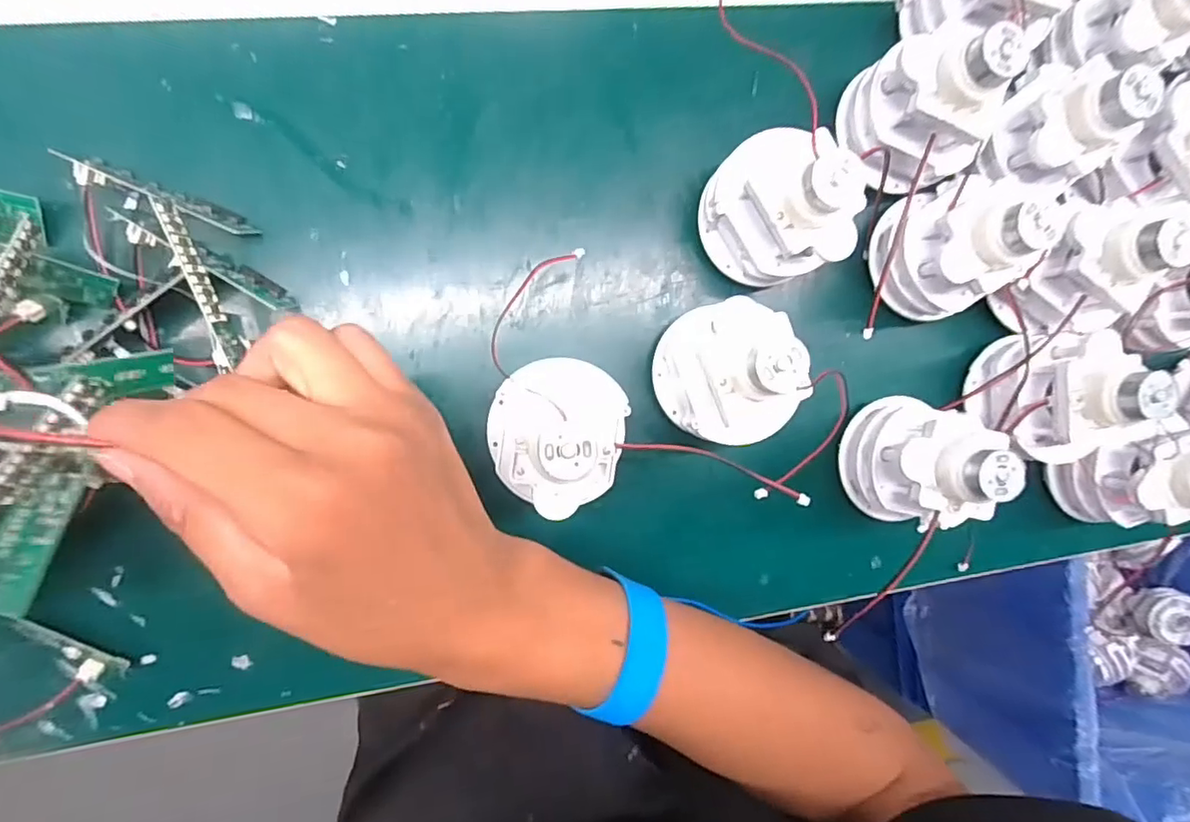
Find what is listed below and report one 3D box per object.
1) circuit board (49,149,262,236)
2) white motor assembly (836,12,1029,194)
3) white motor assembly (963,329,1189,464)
[{"bbox_3d":[-0.202,-0.100,0.270,0.077,0.023,0.012,17,90,-9],"label":"circuit board"},{"bbox_3d":[0.164,-0.149,0.287,0.052,0.080,0.057,2,93,-9],"label":"white motor assembly"},{"bbox_3d":[0.257,-0.007,0.313,0.064,0.084,0.068,14,91,-9],"label":"white motor assembly"}]

